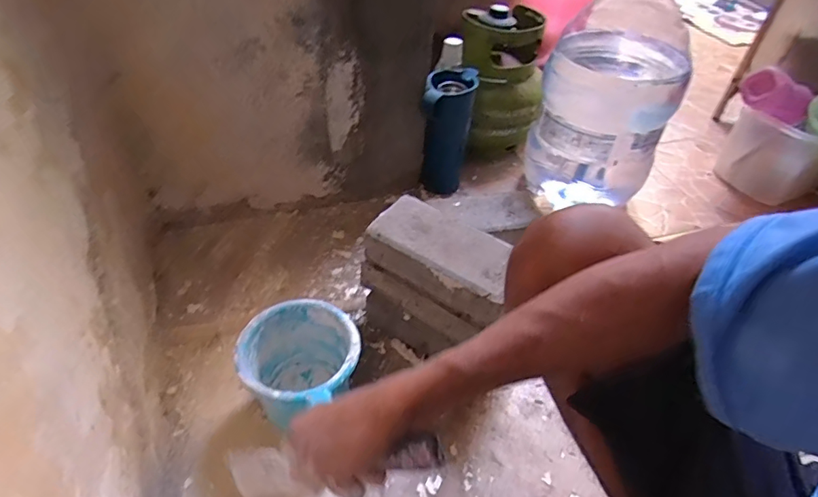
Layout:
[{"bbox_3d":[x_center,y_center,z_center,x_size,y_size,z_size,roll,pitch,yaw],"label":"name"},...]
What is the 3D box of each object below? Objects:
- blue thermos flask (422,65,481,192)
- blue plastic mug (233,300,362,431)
[{"bbox_3d":[0.078,-0.228,0.998,0.087,0.247,0.091,15,44,11],"label":"blue thermos flask"},{"bbox_3d":[-0.138,0.162,0.637,0.142,0.123,0.135,2,43,-2],"label":"blue plastic mug"}]

